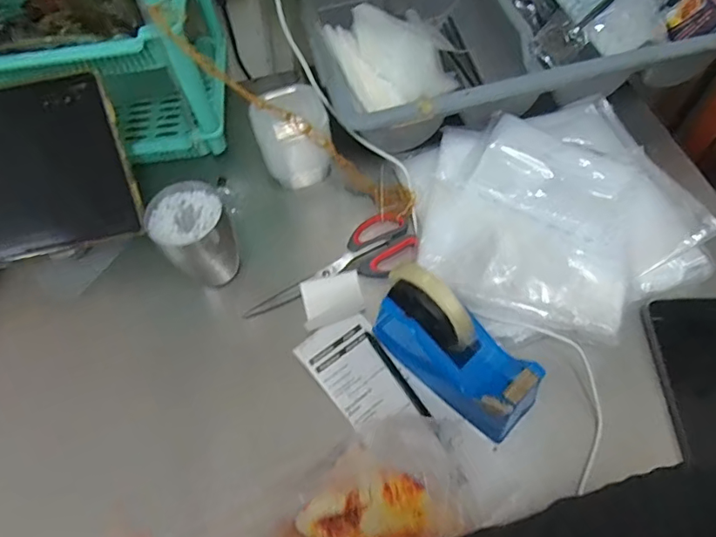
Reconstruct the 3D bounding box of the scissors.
[{"bbox_3d":[-0.025,0.003,0.551,0.196,0.009,0.069,-30,62,-13],"label":"scissors"}]

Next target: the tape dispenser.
[{"bbox_3d":[0.083,0.069,0.449,0.158,0.099,0.060,35,67,21],"label":"tape dispenser"}]

